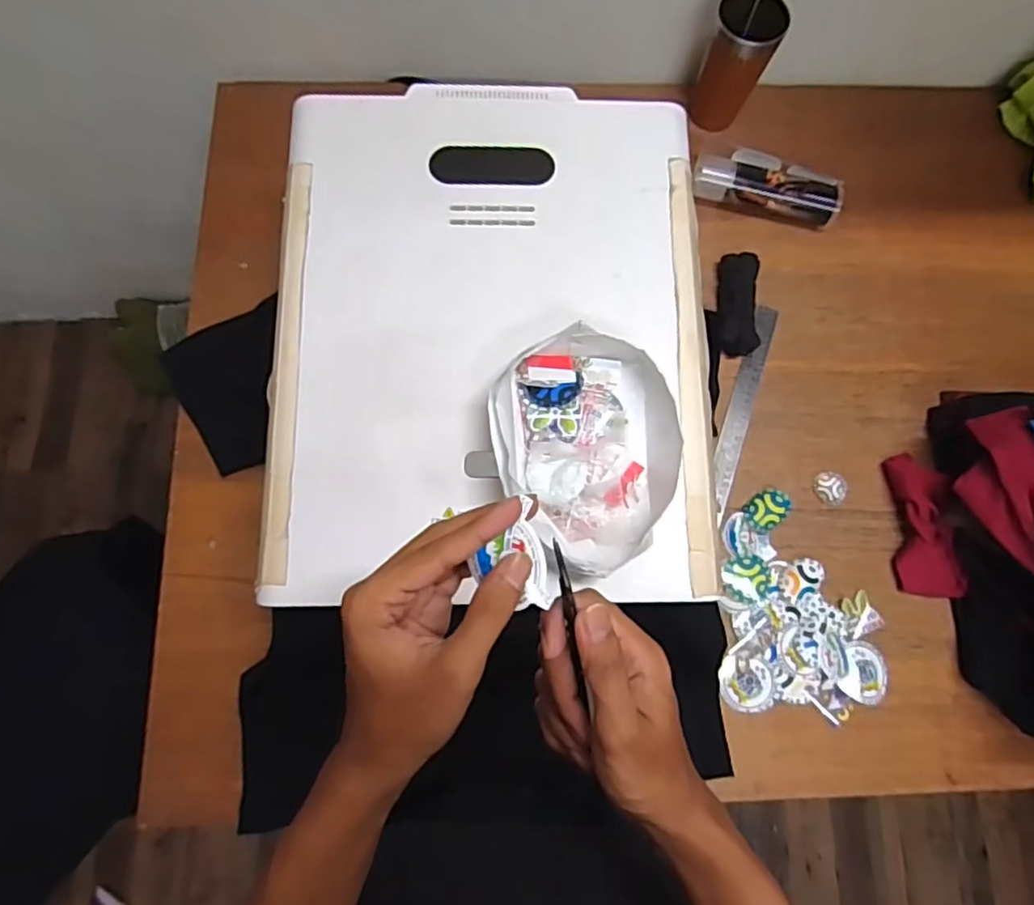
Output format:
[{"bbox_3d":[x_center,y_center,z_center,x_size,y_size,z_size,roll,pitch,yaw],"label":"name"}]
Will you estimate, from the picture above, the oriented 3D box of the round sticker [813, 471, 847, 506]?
[{"bbox_3d":[0.367,0.041,0.736,0.036,0.008,0.037,1,82,-4],"label":"round sticker"}]

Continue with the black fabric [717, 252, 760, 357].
[{"bbox_3d":[0.271,-0.182,0.770,0.048,0.025,0.131,7,81,-3],"label":"black fabric"}]

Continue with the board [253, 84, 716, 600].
[{"bbox_3d":[-0.024,-0.124,0.593,0.397,0.016,0.502,0,79,-1],"label":"board"}]

